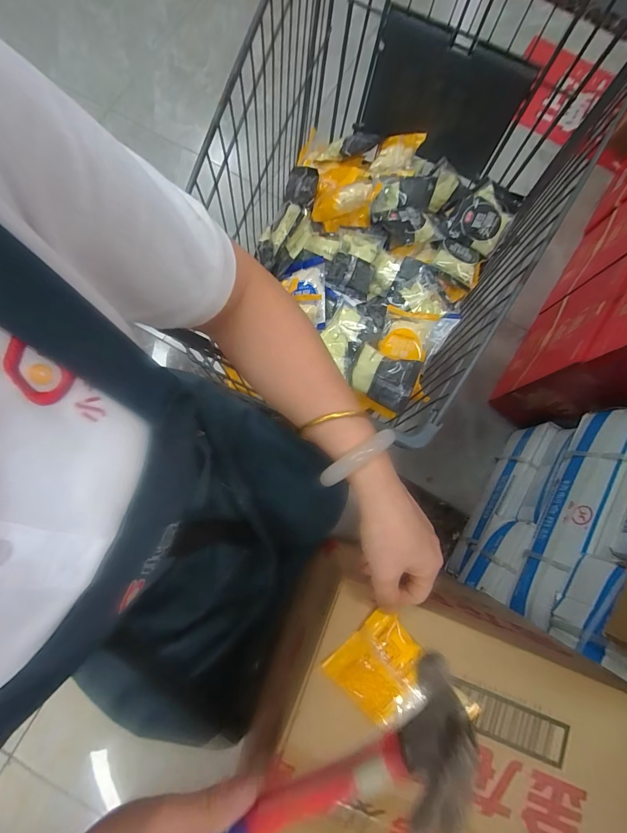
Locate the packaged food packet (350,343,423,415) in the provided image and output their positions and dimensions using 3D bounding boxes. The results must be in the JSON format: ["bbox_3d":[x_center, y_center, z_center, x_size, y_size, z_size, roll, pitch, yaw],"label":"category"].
[{"bbox_3d":[0.098,-0.054,0.513,0.091,0.023,0.066,25,104,23],"label":"packaged food packet"}]

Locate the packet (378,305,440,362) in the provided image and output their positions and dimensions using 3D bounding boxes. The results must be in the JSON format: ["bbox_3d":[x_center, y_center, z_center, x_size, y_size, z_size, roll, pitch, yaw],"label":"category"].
[{"bbox_3d":[0.136,-0.118,0.531,0.069,0.017,0.078,18,80,2],"label":"packet"}]

